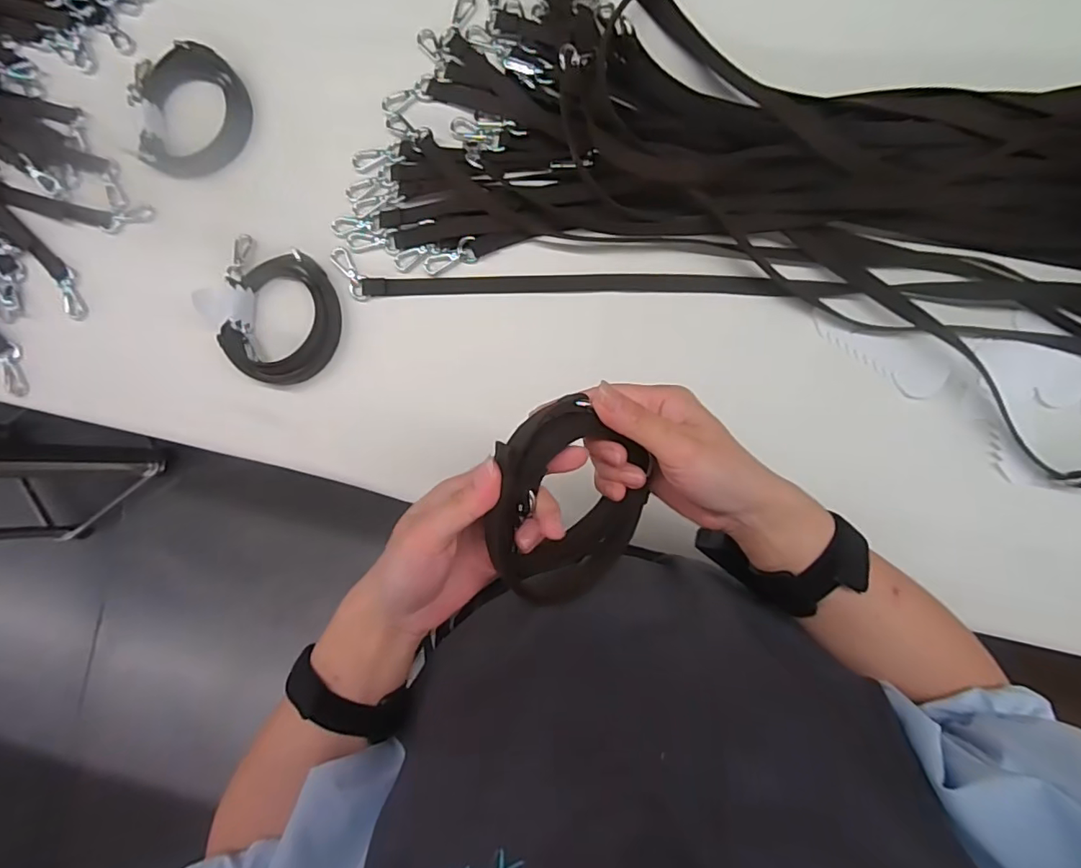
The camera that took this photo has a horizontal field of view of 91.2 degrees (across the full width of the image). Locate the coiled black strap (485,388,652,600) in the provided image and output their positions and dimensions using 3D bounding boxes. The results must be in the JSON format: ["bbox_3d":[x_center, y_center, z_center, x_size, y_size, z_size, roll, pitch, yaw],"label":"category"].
[{"bbox_3d":[0.017,0.044,0.312,0.102,0.016,0.127,-32,124,-14],"label":"coiled black strap"}]

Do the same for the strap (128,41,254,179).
[{"bbox_3d":[-0.345,-0.324,0.524,0.114,0.016,0.131,-13,87,5],"label":"strap"}]

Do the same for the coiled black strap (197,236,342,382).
[{"bbox_3d":[-0.253,-0.114,0.496,0.124,0.029,0.122,0,88,5],"label":"coiled black strap"}]

